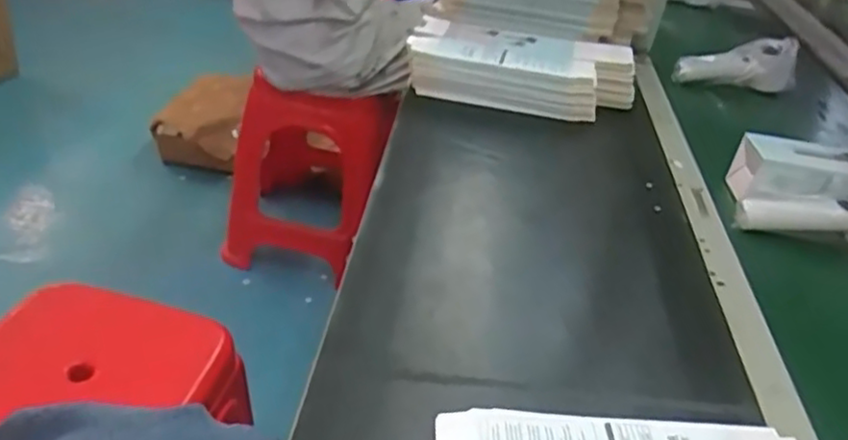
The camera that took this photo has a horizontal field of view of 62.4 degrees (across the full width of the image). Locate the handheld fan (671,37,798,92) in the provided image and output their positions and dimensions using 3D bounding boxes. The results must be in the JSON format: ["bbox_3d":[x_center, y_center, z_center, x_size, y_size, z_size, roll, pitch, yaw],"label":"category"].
[{"bbox_3d":[0.438,-0.213,0.977,0.172,0.069,0.053,0,34,-9],"label":"handheld fan"}]

